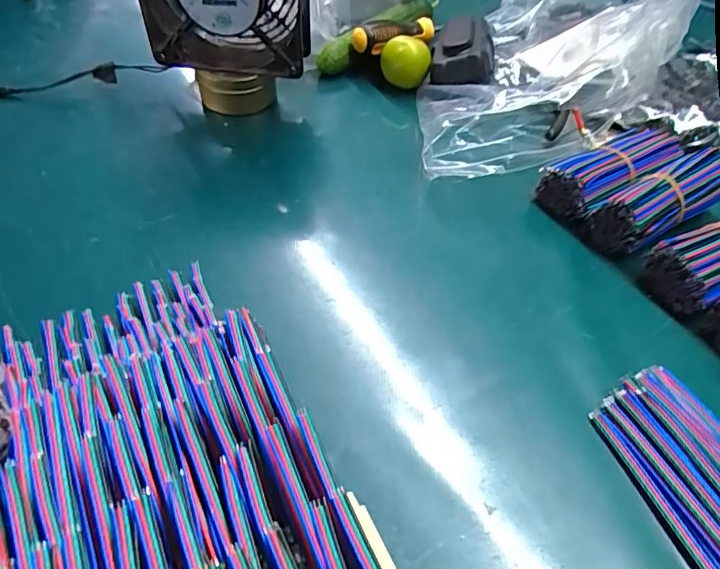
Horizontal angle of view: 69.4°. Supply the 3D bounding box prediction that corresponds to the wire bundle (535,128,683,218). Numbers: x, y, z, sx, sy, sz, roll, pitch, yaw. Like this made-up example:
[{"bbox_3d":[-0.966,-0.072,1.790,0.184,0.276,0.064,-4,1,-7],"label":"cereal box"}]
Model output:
[{"bbox_3d":[0.179,-0.079,0.370,0.095,0.036,0.040,-24,55,-20],"label":"wire bundle"}]

